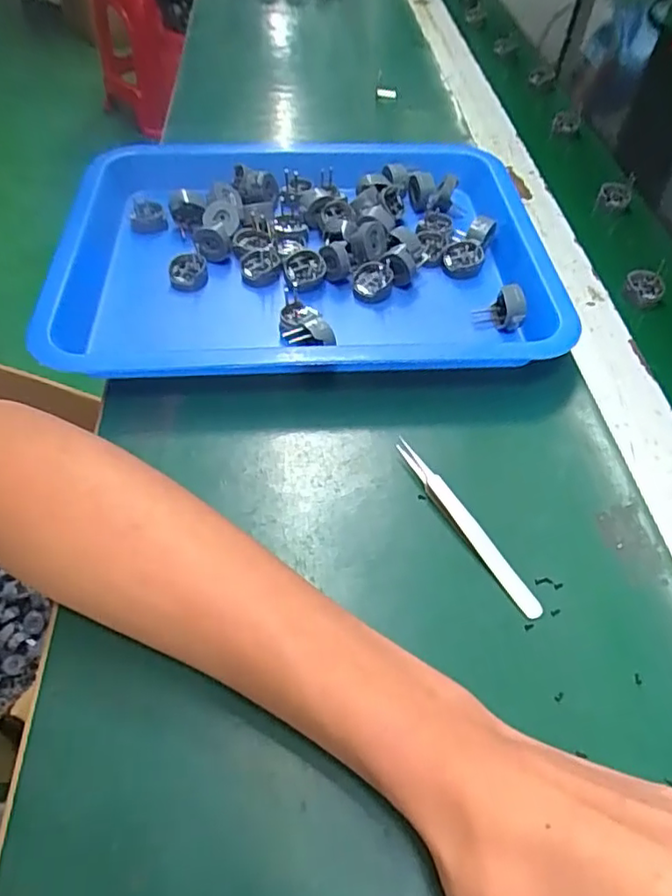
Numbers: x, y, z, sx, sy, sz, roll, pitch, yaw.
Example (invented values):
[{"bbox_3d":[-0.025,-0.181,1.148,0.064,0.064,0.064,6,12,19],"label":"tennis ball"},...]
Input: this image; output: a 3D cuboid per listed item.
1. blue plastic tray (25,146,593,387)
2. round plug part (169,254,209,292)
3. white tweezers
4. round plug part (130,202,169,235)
[{"bbox_3d":[-0.023,-0.143,0.431,0.331,0.035,0.255,-2,52,-4],"label":"blue plastic tray"},{"bbox_3d":[-0.105,-0.124,0.427,0.027,0.010,0.027,28,88,10],"label":"round plug part"},{"bbox_3d":[0.064,0.037,0.308,0.010,0.011,0.115,-24,56,-19],"label":"white tweezers"},{"bbox_3d":[-0.146,-0.180,0.466,0.027,0.015,0.024,-13,53,-12],"label":"round plug part"}]

